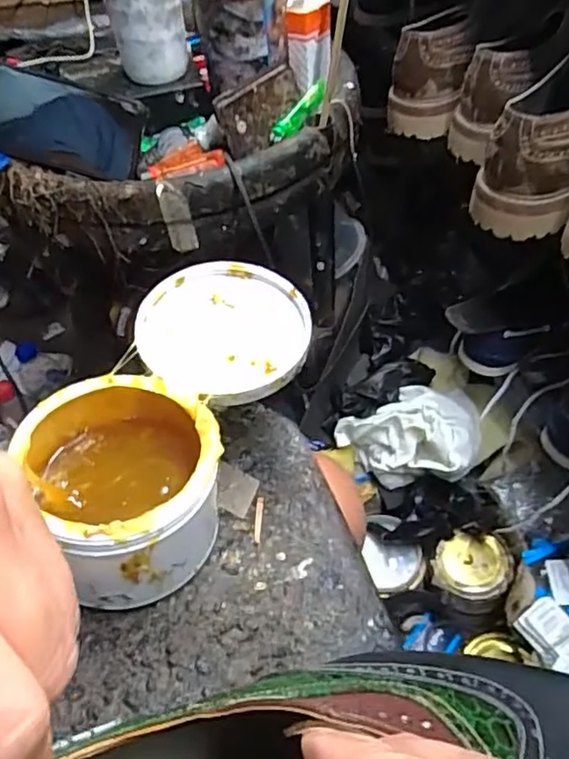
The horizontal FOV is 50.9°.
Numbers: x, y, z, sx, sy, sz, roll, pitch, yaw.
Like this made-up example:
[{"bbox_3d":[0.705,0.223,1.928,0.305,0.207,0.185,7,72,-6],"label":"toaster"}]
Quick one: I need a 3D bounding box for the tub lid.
[{"bbox_3d":[-0.040,-0.030,0.380,0.107,0.025,0.107,-3,49,4],"label":"tub lid"}]

